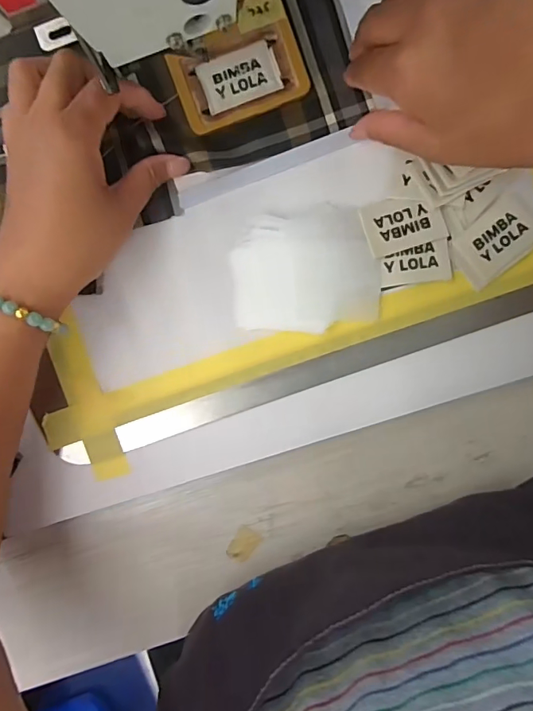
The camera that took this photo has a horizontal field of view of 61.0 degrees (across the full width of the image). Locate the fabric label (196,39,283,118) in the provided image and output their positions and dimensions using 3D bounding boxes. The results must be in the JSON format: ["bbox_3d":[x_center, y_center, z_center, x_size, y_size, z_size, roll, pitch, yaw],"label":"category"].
[{"bbox_3d":[-0.017,-0.179,0.291,0.050,0.004,0.032,-20,93,3],"label":"fabric label"}]

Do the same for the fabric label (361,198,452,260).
[{"bbox_3d":[0.088,-0.085,0.288,0.049,0.004,0.034,-16,93,3],"label":"fabric label"}]

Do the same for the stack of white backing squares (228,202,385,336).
[{"bbox_3d":[0.024,-0.055,0.293,0.091,0.006,0.076,-10,94,3],"label":"stack of white backing squares"}]

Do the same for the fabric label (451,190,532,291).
[{"bbox_3d":[0.148,-0.075,0.288,0.057,0.005,0.037,-38,96,0],"label":"fabric label"}]

